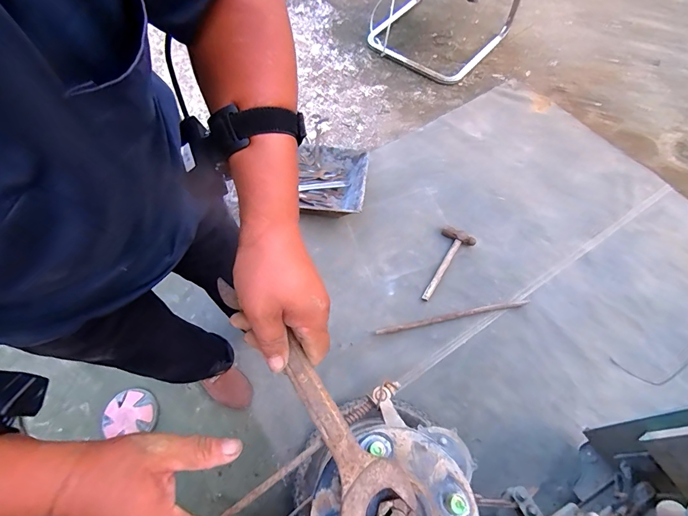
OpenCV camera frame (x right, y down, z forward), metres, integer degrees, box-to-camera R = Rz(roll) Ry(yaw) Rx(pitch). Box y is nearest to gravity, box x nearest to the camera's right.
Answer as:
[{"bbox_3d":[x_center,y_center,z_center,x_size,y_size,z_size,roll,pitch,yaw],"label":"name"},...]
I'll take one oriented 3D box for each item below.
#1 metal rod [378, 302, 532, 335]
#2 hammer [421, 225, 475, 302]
[{"bbox_3d":[0.368,0.196,1.190,0.532,0.020,0.021,-10,64,-5],"label":"metal rod"},{"bbox_3d":[0.352,0.016,1.277,0.117,0.033,0.312,33,68,15],"label":"hammer"}]

